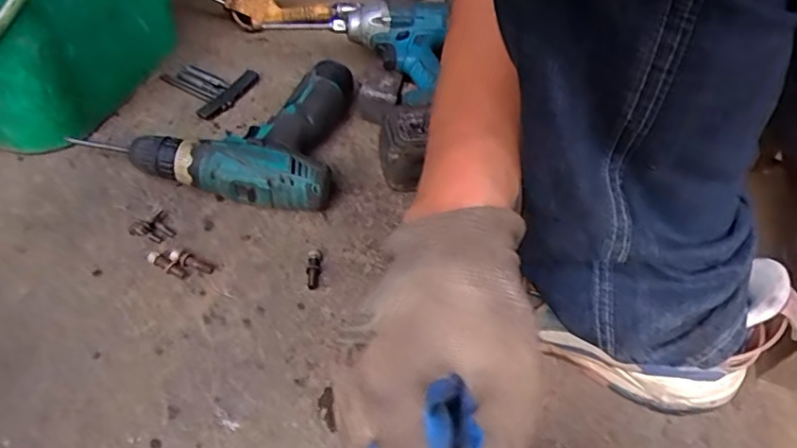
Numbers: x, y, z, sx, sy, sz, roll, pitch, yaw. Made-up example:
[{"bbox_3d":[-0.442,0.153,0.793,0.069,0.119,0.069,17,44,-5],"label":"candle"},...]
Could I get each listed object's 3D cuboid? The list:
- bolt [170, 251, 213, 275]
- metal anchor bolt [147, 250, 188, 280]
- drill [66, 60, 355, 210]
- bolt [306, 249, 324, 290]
[{"bbox_3d":[-0.184,0.034,0.493,0.040,0.009,0.010,24,51,-5],"label":"bolt"},{"bbox_3d":[-0.206,0.036,0.491,0.041,0.010,0.011,28,53,16],"label":"metal anchor bolt"},{"bbox_3d":[-0.159,-0.106,0.591,0.206,0.054,0.200,10,50,2],"label":"drill"},{"bbox_3d":[-0.077,0.039,0.503,0.013,0.013,0.045,4,50,-3],"label":"bolt"}]

